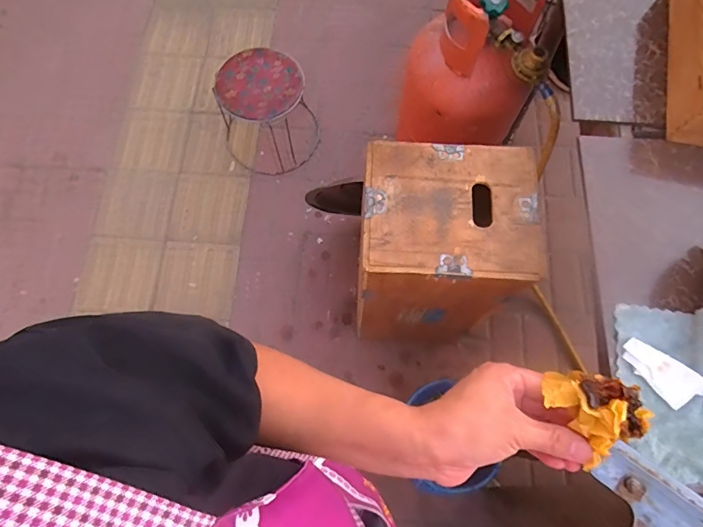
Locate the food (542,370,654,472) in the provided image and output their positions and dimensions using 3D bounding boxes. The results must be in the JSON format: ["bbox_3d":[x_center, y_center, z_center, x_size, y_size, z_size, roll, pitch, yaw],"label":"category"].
[{"bbox_3d":[0.169,0.101,0.298,0.051,0.041,0.061,-29,76,-11],"label":"food"}]

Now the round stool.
[{"bbox_3d":[-0.273,-0.492,1.432,0.303,0.304,0.281,0,72,1],"label":"round stool"}]

